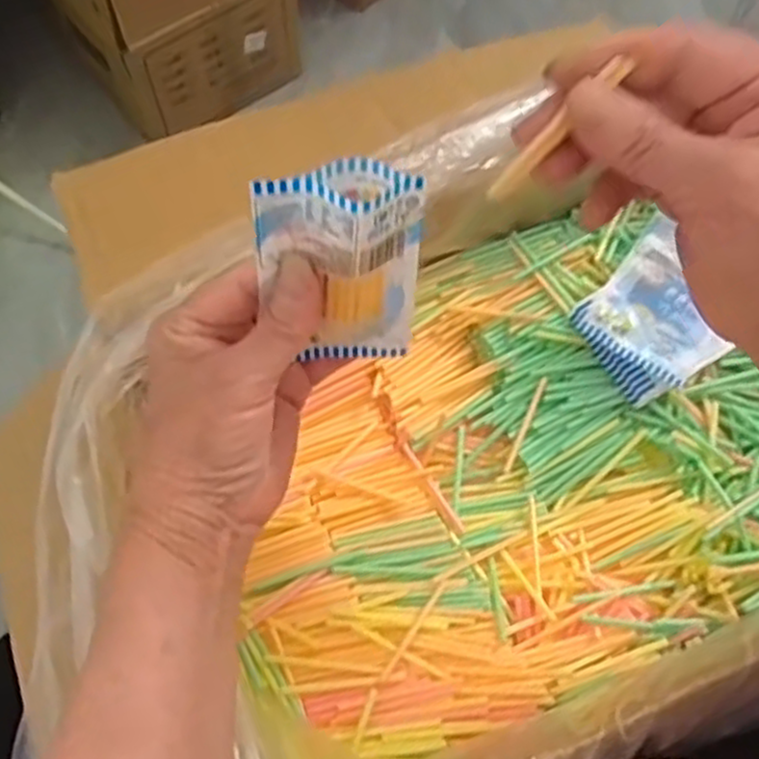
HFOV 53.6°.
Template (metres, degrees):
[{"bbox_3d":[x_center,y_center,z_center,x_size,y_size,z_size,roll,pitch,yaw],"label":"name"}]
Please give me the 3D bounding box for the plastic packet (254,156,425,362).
[{"bbox_3d":[-0.015,-0.045,0.299,0.060,0.098,0.028,1,66,-1],"label":"plastic packet"}]

